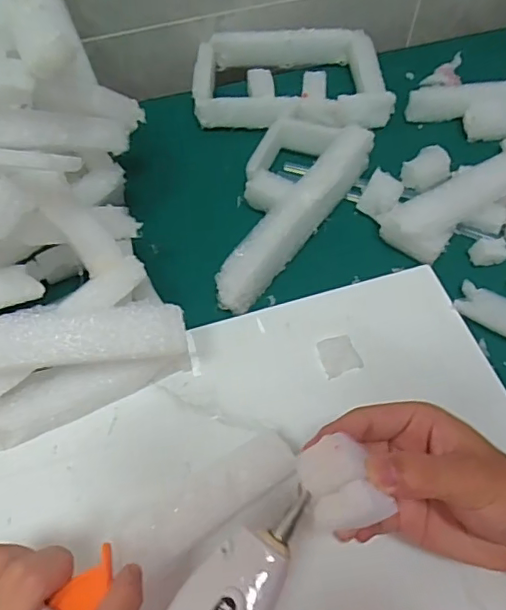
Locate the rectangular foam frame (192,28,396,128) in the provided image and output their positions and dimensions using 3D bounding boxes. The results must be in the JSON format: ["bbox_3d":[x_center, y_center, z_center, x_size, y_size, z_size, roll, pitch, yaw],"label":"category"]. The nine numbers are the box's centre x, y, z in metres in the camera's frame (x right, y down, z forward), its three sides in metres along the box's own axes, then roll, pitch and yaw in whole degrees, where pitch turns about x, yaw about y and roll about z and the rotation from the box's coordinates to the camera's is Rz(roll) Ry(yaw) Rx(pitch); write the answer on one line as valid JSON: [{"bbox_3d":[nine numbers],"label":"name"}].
[{"bbox_3d":[0.036,-0.219,0.548,0.182,0.033,0.116,-2,58,-3],"label":"rectangular foam frame"}]

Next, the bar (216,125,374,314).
[{"bbox_3d":[0.036,-0.072,0.444,0.029,0.034,0.190,33,63,18],"label":"bar"}]

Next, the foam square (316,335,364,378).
[{"bbox_3d":[0.063,0.037,0.411,0.027,0.004,0.029,-16,60,-11],"label":"foam square"}]

